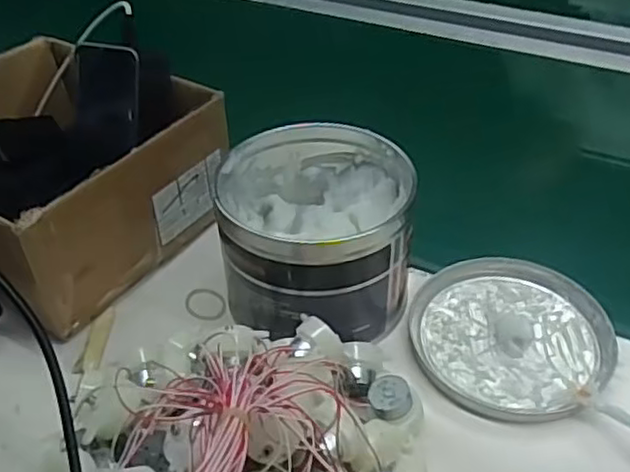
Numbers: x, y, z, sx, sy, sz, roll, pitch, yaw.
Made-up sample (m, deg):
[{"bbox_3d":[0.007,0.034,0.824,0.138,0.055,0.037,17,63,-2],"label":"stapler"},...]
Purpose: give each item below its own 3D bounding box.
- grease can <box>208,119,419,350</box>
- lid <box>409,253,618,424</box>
[{"bbox_3d":[0.000,-0.003,0.461,0.119,0.104,0.128,-1,41,1],"label":"grease can"},{"bbox_3d":[0.132,0.065,0.449,0.127,0.012,0.129,-1,41,1],"label":"lid"}]

